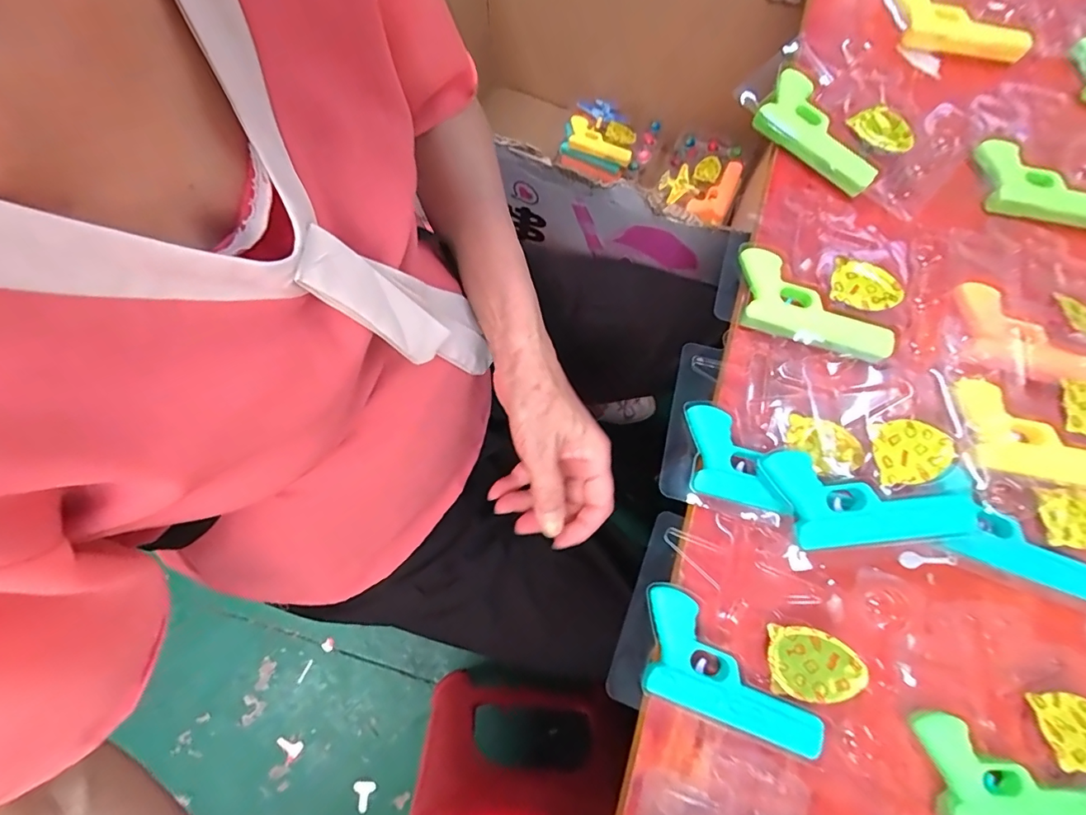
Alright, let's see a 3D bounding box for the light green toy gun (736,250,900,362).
[{"bbox_3d":[0.200,-0.075,0.365,0.114,0.016,0.061,22,75,5],"label":"light green toy gun"}]

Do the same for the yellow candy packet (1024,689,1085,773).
[{"bbox_3d":[0.318,0.189,0.288,0.047,0.005,0.039,-2,56,-3],"label":"yellow candy packet"}]

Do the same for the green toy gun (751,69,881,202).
[{"bbox_3d":[0.229,-0.227,0.408,0.113,0.020,0.059,44,78,10],"label":"green toy gun"}]

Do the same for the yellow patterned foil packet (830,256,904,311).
[{"bbox_3d":[0.240,-0.089,0.367,0.048,0.015,0.033,25,76,6],"label":"yellow patterned foil packet"}]

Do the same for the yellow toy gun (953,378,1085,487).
[{"bbox_3d":[0.329,0.020,0.320,0.132,0.018,0.055,12,75,2],"label":"yellow toy gun"}]

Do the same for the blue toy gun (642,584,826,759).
[{"bbox_3d":[0.115,0.160,0.301,0.117,0.015,0.060,21,75,5],"label":"blue toy gun"}]

